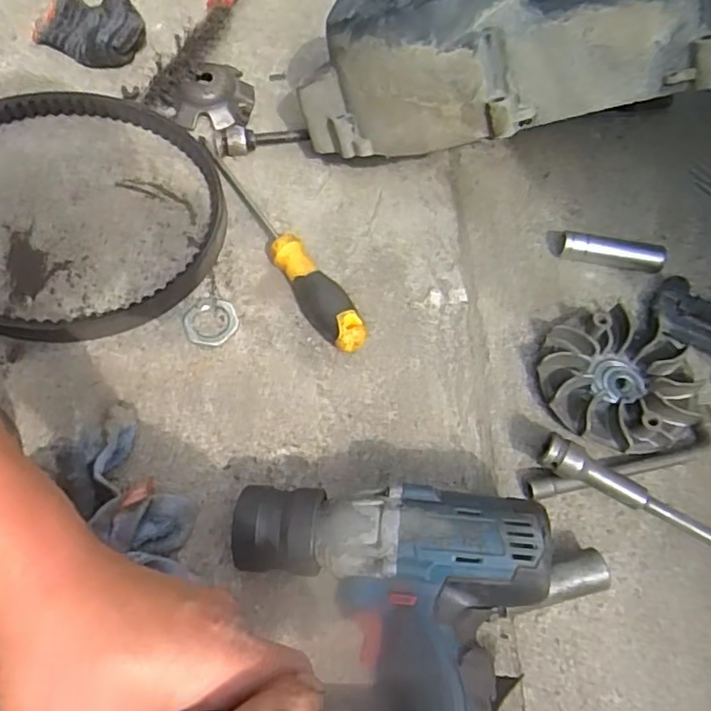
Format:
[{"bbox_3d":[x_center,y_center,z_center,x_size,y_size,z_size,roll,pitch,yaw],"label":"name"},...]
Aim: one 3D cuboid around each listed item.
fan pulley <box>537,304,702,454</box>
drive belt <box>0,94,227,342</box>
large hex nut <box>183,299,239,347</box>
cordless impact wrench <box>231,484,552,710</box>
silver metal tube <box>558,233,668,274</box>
[{"bbox_3d":[0.187,0.016,0.441,0.105,0.032,0.104,1,65,-2],"label":"fan pulley"},{"bbox_3d":[-0.232,-0.120,0.499,0.242,0.019,0.247,-30,70,-16],"label":"drive belt"},{"bbox_3d":[-0.110,-0.026,0.467,0.039,0.004,0.041,14,65,4],"label":"large hex nut"},{"bbox_3d":[0.011,0.193,0.312,0.182,0.086,0.253,7,65,0],"label":"cordless impact wrench"},{"bbox_3d":[0.207,-0.082,0.494,0.080,0.020,0.017,10,65,2],"label":"silver metal tube"}]

